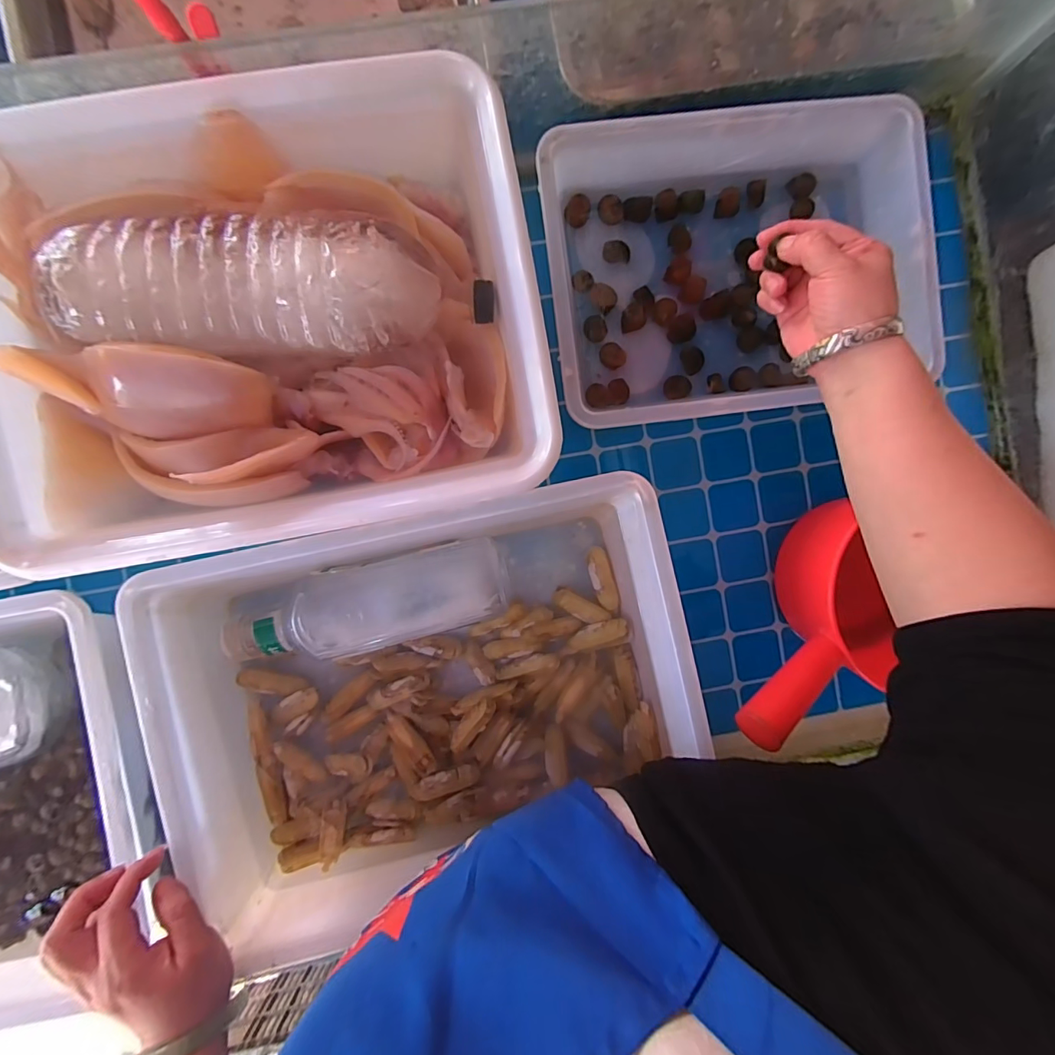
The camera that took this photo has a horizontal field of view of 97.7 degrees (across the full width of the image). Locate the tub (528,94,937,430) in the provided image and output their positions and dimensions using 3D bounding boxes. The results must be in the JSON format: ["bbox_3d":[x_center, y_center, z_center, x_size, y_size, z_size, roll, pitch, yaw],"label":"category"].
[{"bbox_3d":[0.182,-0.235,0.432,0.332,0.080,0.247,-11,92,-2],"label":"tub"}]

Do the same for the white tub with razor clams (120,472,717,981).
[{"bbox_3d":[-0.078,0.147,0.421,0.426,0.108,0.316,-13,93,-2],"label":"white tub with razor clams"}]

